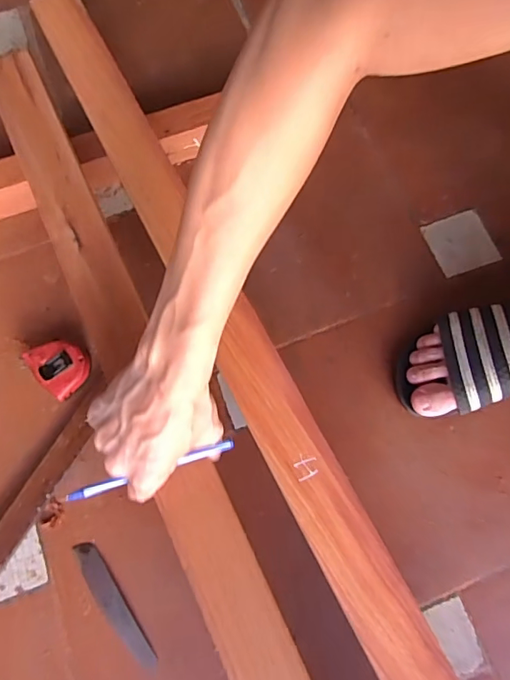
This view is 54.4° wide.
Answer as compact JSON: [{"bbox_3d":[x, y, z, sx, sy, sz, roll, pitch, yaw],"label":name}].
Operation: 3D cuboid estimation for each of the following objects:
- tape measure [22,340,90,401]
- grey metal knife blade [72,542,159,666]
[{"bbox_3d":[-0.215,0.027,0.552,0.056,0.032,0.069,-43,78,-12],"label":"tape measure"},{"bbox_3d":[-0.144,0.268,0.503,0.024,0.011,0.134,-32,76,-9],"label":"grey metal knife blade"}]

